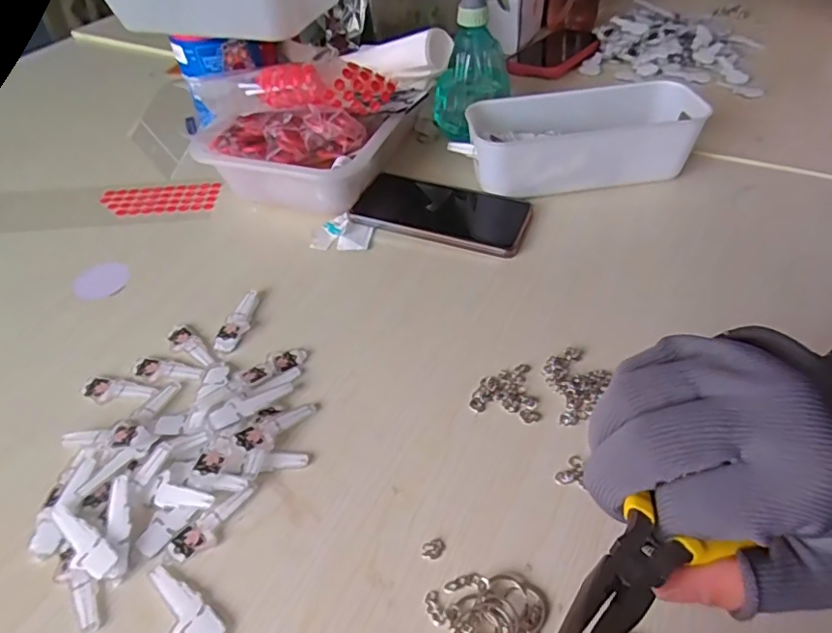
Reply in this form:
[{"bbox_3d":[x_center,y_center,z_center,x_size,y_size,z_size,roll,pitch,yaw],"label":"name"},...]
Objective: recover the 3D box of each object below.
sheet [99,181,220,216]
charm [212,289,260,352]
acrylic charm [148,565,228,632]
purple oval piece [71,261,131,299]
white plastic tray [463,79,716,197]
[{"bbox_3d":[-0.275,-0.127,0.578,0.128,0.006,0.049,-2,47,2],"label":"sheet"},{"bbox_3d":[-0.143,0.003,0.438,0.021,0.007,0.061,13,49,15],"label":"charm"},{"bbox_3d":[-0.125,0.158,0.291,0.062,0.004,0.020,28,55,26],"label":"acrylic charm"},{"bbox_3d":[-0.287,-0.035,0.492,0.049,0.004,0.047,34,57,30],"label":"purple oval piece"},{"bbox_3d":[0.160,-0.172,0.533,0.225,0.069,0.086,-6,47,-2],"label":"white plastic tray"}]

